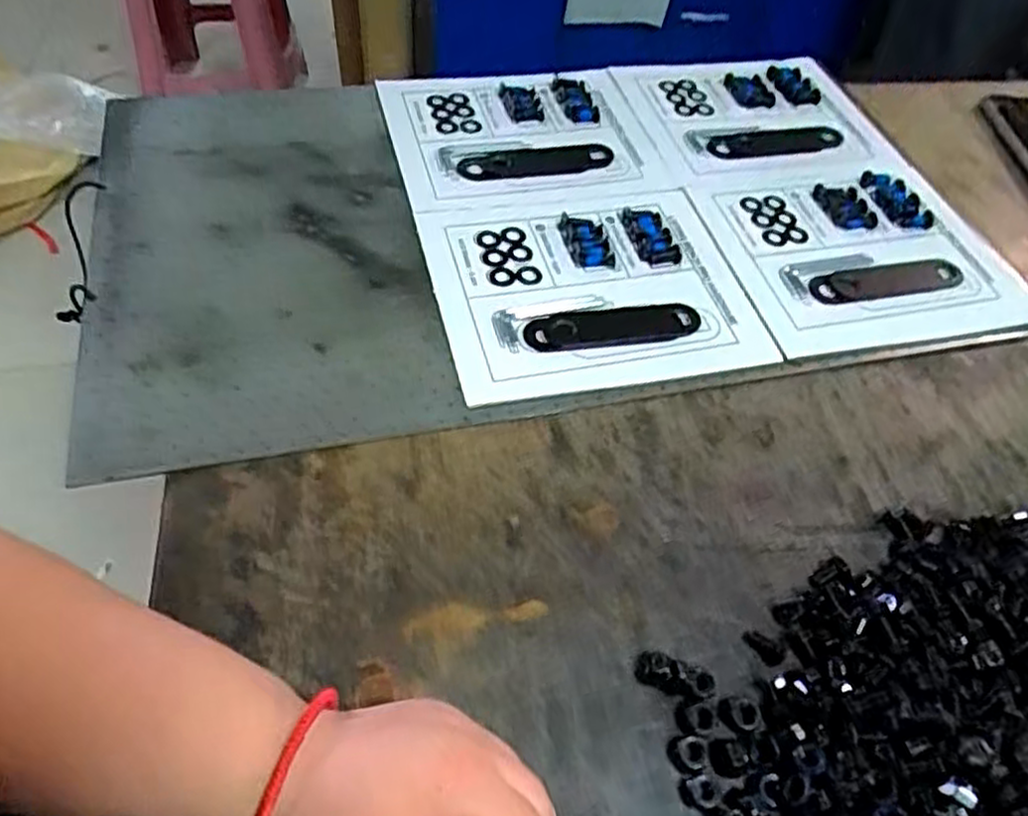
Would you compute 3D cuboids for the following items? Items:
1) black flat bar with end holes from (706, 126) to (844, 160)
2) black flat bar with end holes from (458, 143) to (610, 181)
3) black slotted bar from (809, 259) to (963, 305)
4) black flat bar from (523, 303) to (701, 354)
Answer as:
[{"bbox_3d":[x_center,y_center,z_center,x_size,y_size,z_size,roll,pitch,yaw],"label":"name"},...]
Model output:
[{"bbox_3d":[0.237,-0.243,0.679,0.126,0.008,0.038,-5,54,-9],"label":"black flat bar with end holes"},{"bbox_3d":[0.018,-0.210,0.633,0.130,0.008,0.037,-9,57,-10],"label":"black flat bar with end holes"},{"bbox_3d":[0.289,-0.099,0.580,0.131,0.004,0.032,-7,54,-11],"label":"black slotted bar"},{"bbox_3d":[0.070,-0.057,0.525,0.124,0.007,0.032,-5,54,-9],"label":"black flat bar"}]

